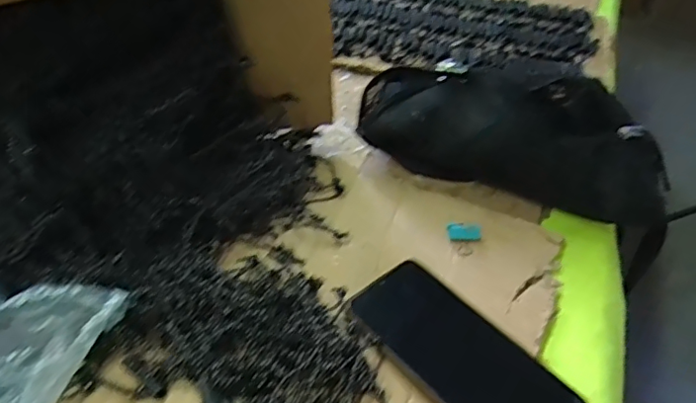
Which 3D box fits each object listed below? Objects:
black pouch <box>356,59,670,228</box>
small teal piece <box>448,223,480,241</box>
[{"bbox_3d":[0.145,-0.062,0.494,0.275,0.095,0.077,16,45,14],"label":"black pouch"},{"bbox_3d":[0.098,0.025,0.460,0.028,0.009,0.017,3,43,0],"label":"small teal piece"}]

